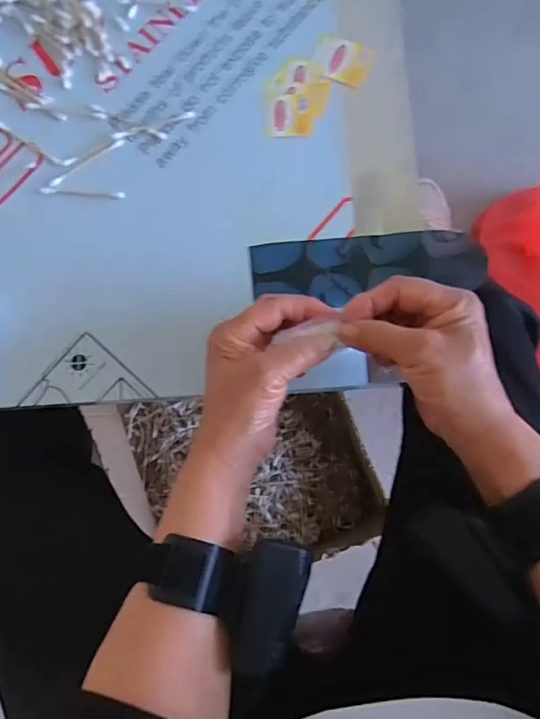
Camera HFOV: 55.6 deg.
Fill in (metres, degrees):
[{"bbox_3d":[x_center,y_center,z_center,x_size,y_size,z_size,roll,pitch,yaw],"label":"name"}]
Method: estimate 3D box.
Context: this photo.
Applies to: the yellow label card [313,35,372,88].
[{"bbox_3d":[0.062,-0.265,0.452,0.050,0.004,0.040,22,83,6],"label":"yellow label card"}]

